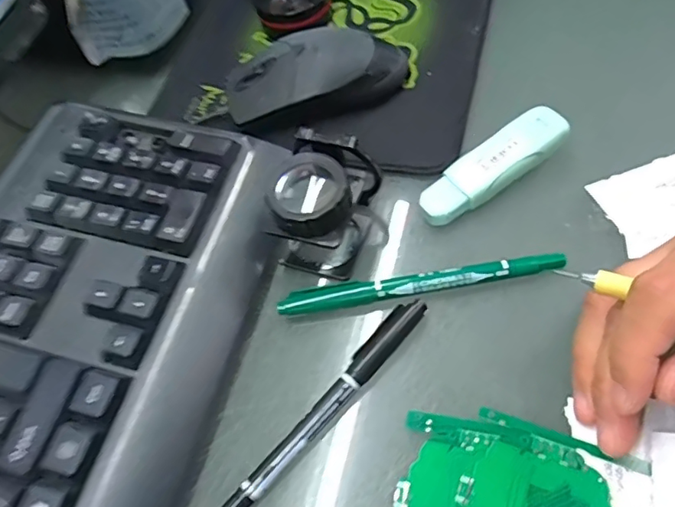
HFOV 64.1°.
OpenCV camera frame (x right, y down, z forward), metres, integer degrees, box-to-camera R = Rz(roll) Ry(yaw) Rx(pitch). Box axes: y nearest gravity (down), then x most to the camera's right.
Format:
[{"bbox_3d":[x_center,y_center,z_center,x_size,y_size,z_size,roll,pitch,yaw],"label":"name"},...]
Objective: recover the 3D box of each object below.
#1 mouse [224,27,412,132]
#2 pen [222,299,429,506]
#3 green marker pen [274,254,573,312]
[{"bbox_3d":[-0.013,-0.113,0.331,0.111,0.032,0.051,-15,59,2],"label":"mouse"},{"bbox_3d":[-0.008,0.071,0.239,0.013,0.012,0.138,36,72,26],"label":"pen"},{"bbox_3d":[0.040,0.013,0.261,0.137,0.009,0.011,-11,59,4],"label":"green marker pen"}]

